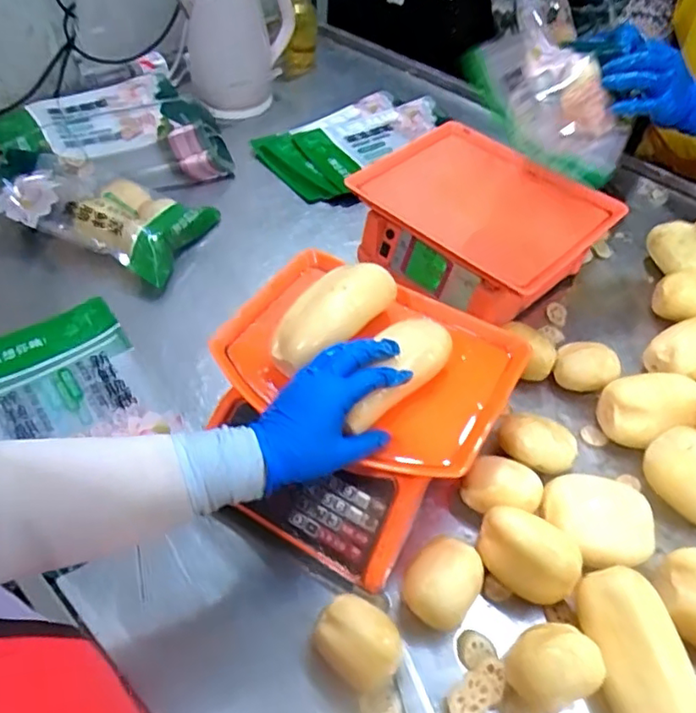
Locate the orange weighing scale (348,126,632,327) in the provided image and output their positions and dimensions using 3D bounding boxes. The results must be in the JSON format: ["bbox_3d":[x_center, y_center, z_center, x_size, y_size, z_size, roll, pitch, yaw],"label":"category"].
[{"bbox_3d":[0.175,-0.166,0.828,0.267,0.130,0.252,36,57,25],"label":"orange weighing scale"}]

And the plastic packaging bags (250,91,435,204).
[{"bbox_3d":[0.025,-0.397,1.083,0.349,0.043,0.186,-34,58,-26],"label":"plastic packaging bags"}]

